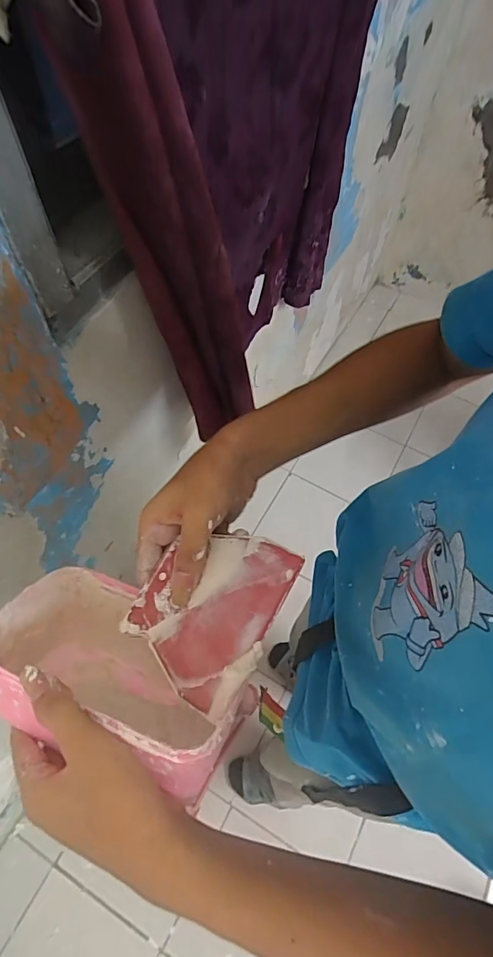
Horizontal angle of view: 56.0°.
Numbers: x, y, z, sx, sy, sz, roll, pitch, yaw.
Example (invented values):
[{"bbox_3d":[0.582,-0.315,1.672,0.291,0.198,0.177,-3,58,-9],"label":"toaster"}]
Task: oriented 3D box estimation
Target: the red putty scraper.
[{"bbox_3d":[-0.030,0.091,0.343,0.107,0.007,0.122,25,79,29],"label":"red putty scraper"}]

